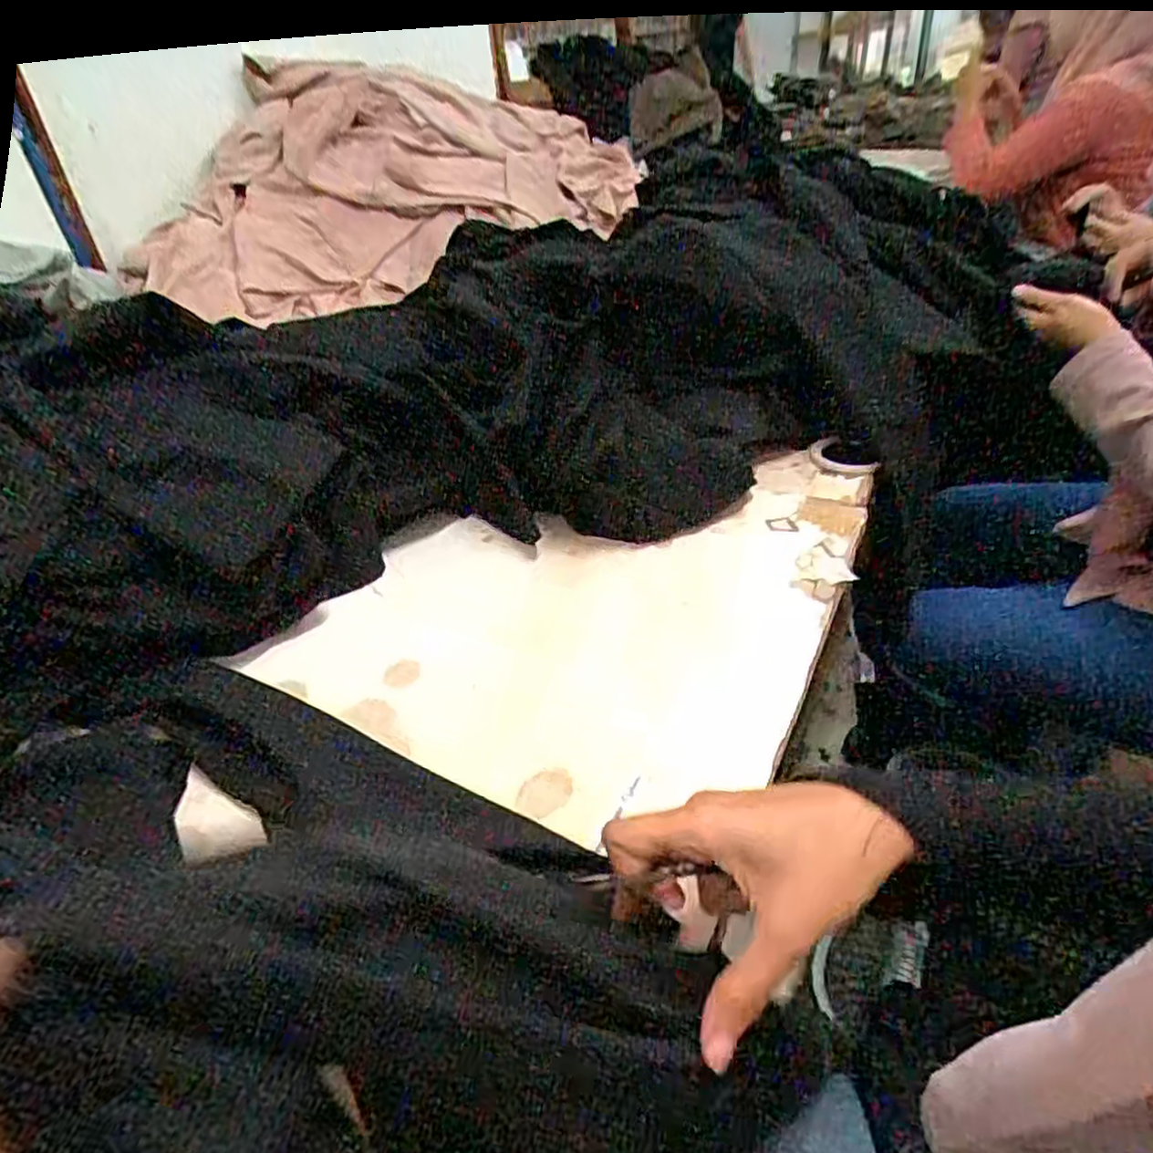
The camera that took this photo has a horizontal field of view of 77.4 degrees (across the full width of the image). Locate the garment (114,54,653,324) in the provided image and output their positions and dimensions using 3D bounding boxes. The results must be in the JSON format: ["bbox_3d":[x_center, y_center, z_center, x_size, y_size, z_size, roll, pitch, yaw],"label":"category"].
[{"bbox_3d":[-0.300,-0.725,1.298,0.950,0.326,0.342,-16,37,-17],"label":"garment"}]

